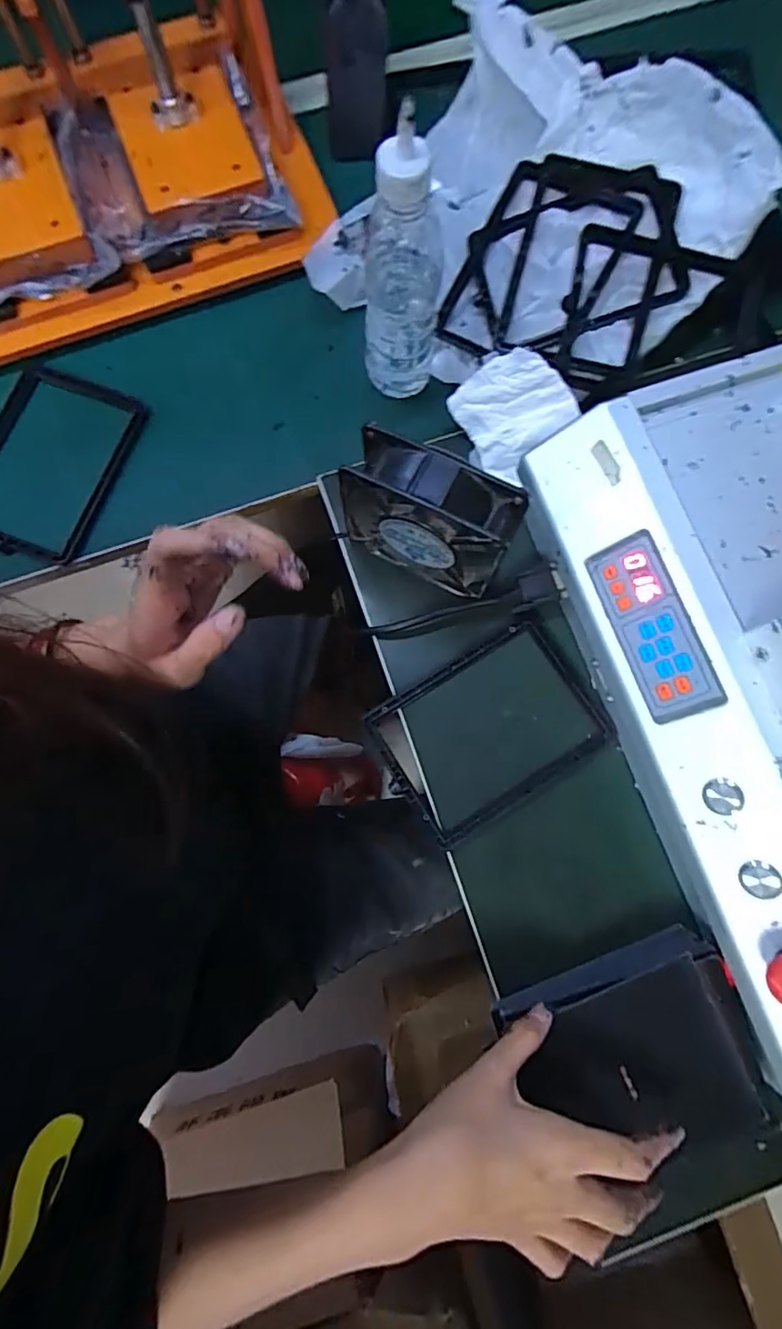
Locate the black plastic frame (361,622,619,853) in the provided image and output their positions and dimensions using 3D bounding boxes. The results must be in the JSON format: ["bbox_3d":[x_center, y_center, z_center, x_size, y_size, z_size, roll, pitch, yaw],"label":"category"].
[{"bbox_3d":[0.075,0.050,0.433,0.166,0.013,0.118,-31,81,-6],"label":"black plastic frame"}]

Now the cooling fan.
[{"bbox_3d":[0.026,-0.104,0.406,0.124,0.117,0.041,27,80,5],"label":"cooling fan"}]

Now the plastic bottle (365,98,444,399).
[{"bbox_3d":[0.004,-0.296,0.420,0.066,0.187,0.061,4,79,1],"label":"plastic bottle"}]

